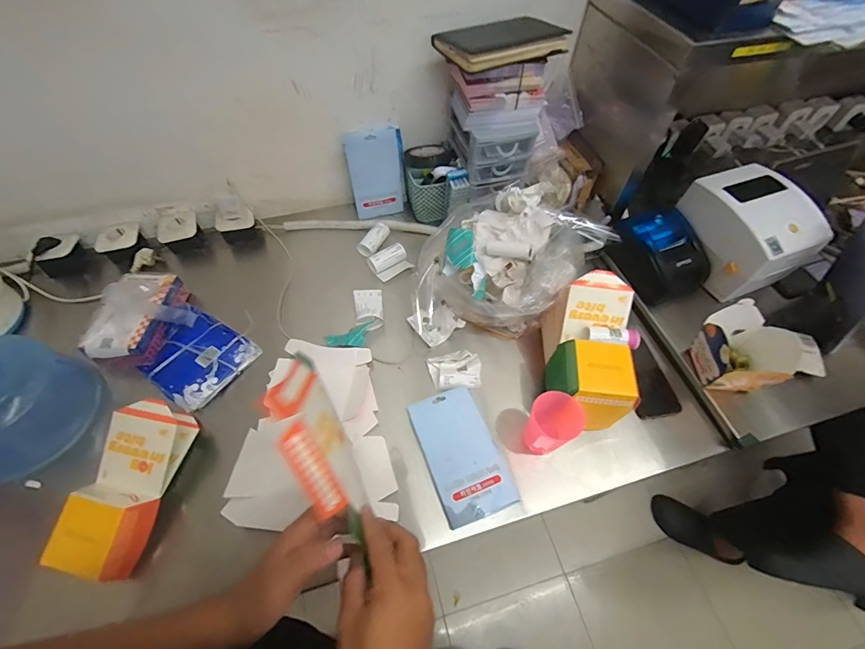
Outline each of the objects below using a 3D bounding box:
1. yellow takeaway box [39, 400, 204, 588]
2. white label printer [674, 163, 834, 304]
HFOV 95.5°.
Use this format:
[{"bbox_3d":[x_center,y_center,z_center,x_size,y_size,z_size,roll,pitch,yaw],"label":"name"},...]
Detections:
[{"bbox_3d":[-0.462,0.240,0.588,0.117,0.074,0.239,8,56,4],"label":"yellow takeaway box"},{"bbox_3d":[0.636,-0.190,0.810,0.176,0.153,0.219,-14,58,-11],"label":"white label printer"}]

